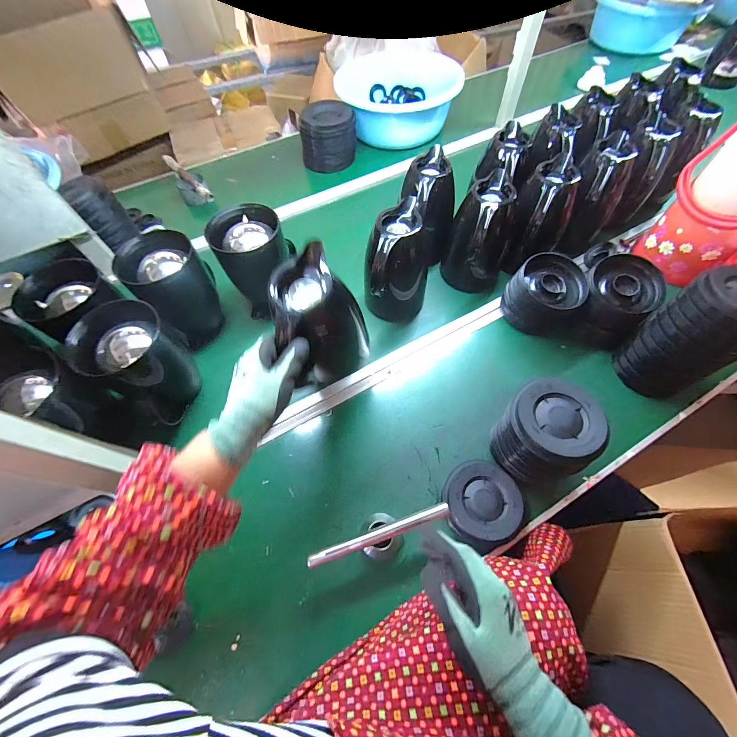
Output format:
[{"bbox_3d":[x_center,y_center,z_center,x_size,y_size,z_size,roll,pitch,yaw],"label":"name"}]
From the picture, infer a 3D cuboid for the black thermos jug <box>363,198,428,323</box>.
[{"bbox_3d":[0.053,-0.187,0.620,0.112,0.197,0.116,-13,61,-5],"label":"black thermos jug"}]

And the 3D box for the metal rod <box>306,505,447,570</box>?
[{"bbox_3d":[0.016,0.224,0.438,0.197,0.012,0.018,-17,62,-7],"label":"metal rod"}]

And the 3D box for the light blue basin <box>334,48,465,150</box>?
[{"bbox_3d":[0.106,-0.861,1.035,0.397,0.135,0.331,-9,61,-2],"label":"light blue basin"}]

